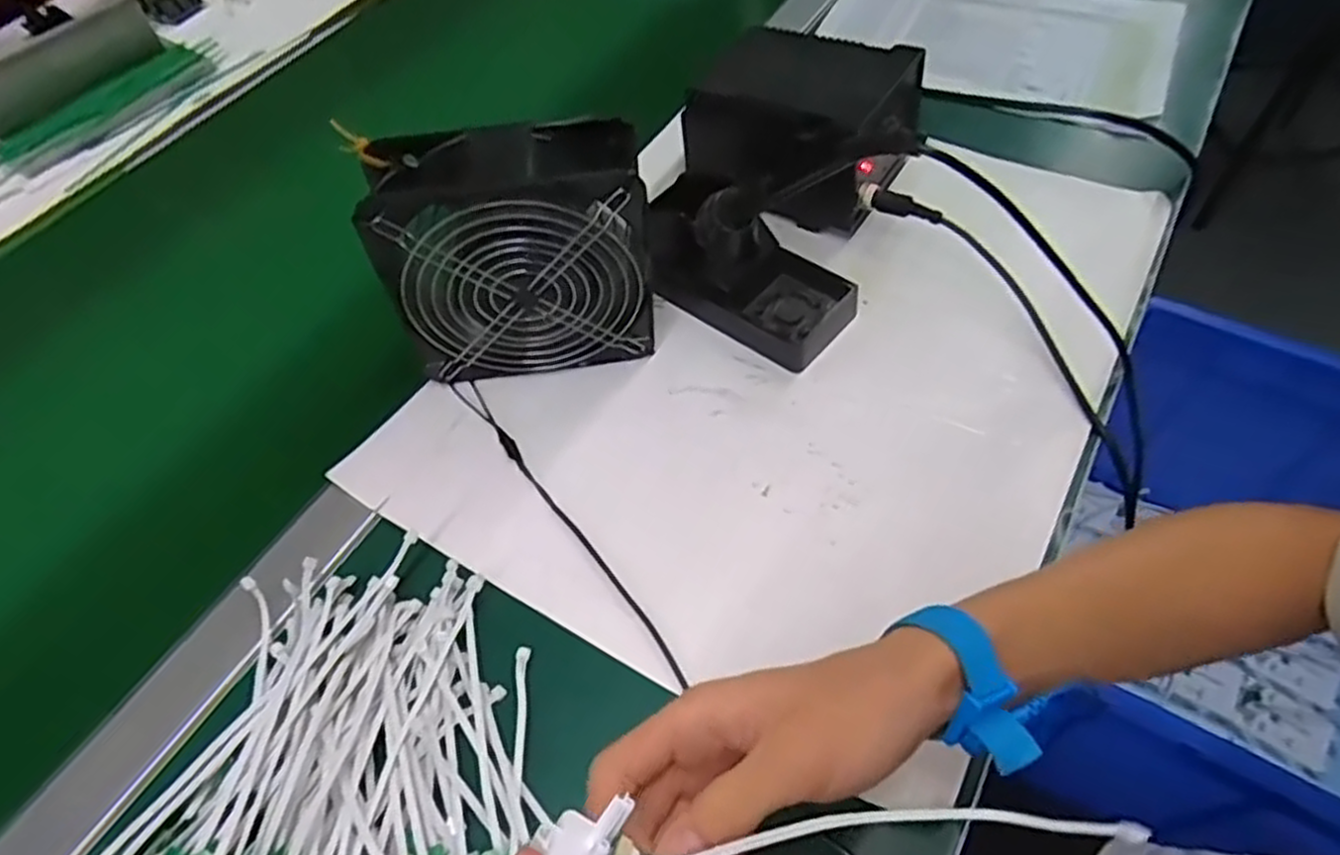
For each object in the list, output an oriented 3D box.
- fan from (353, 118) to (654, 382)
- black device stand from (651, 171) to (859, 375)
[{"bbox_3d":[-0.089,-0.100,0.461,0.154,0.148,0.063,-11,56,-4],"label":"fan"},{"bbox_3d":[0.050,-0.116,0.514,0.153,0.082,0.074,33,64,24],"label":"black device stand"}]

